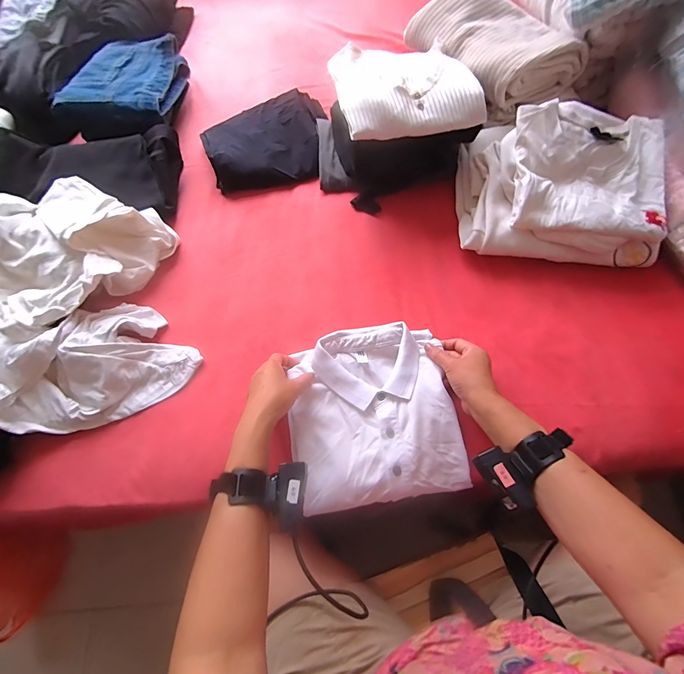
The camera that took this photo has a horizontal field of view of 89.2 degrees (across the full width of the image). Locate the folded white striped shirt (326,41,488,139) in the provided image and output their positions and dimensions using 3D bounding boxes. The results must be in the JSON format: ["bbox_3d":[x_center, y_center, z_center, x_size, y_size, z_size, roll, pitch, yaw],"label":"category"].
[{"bbox_3d":[0.100,-0.425,0.577,0.228,0.038,0.211,-15,68,-3],"label":"folded white striped shirt"}]

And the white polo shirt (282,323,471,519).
[{"bbox_3d":[0.045,0.106,0.508,0.232,0.033,0.242,-9,70,-1],"label":"white polo shirt"}]

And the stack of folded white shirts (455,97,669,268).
[{"bbox_3d":[0.373,-0.254,0.585,0.318,0.123,0.227,5,70,4],"label":"stack of folded white shirts"}]

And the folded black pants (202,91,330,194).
[{"bbox_3d":[-0.155,-0.406,0.721,0.249,0.047,0.211,-11,70,-2],"label":"folded black pants"}]

